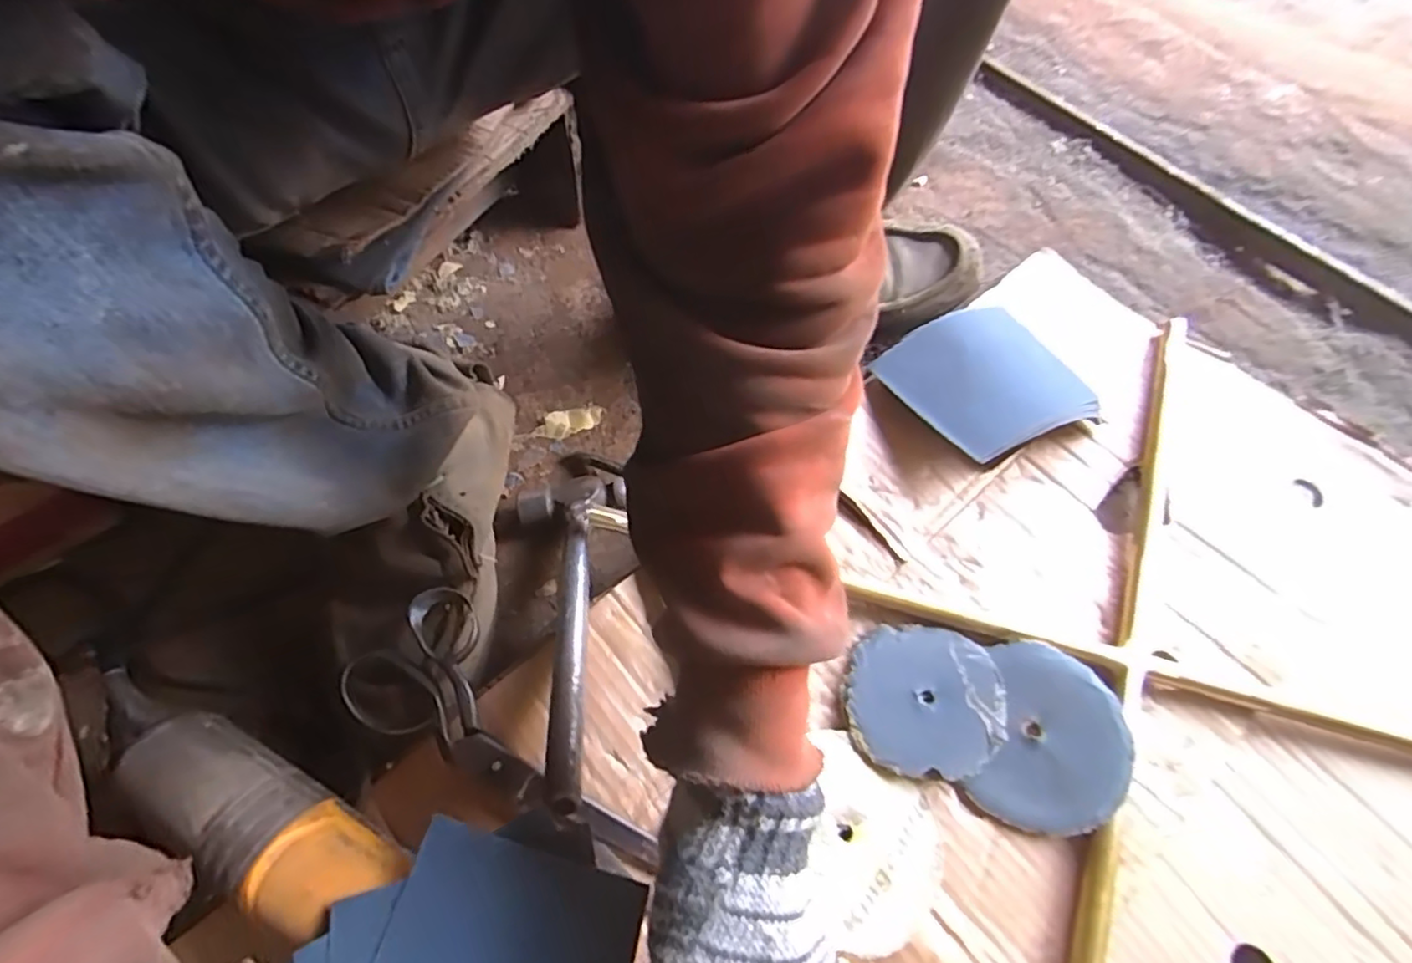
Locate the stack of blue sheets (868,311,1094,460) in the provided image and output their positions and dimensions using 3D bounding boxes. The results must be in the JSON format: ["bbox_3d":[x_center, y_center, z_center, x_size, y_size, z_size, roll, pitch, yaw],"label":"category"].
[{"bbox_3d":[0.210,-0.074,0.495,0.127,0.045,0.126,-22,64,-10],"label":"stack of blue sheets"}]

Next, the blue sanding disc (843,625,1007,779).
[{"bbox_3d":[0.138,0.136,0.397,0.093,0.007,0.088,-4,56,5],"label":"blue sanding disc"}]

